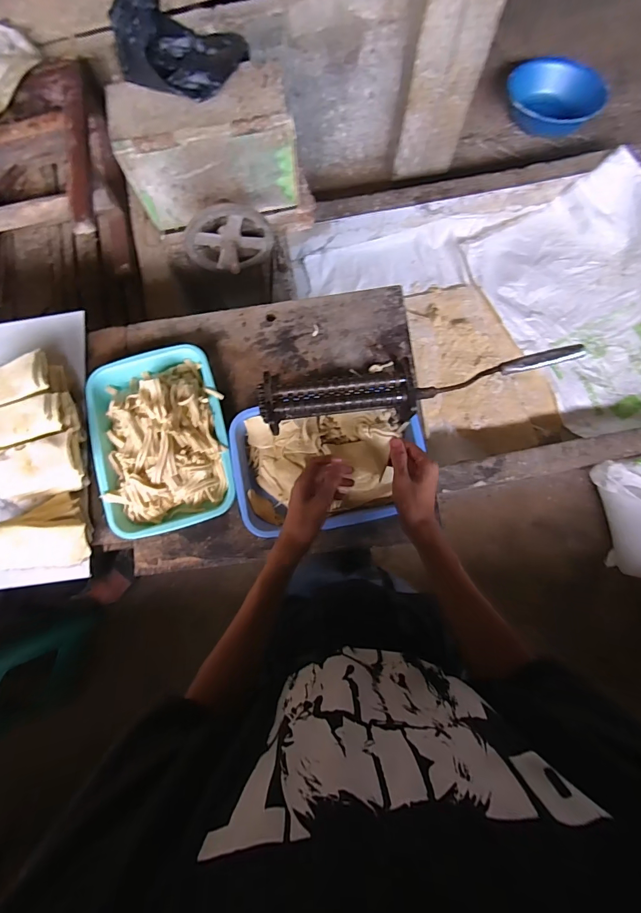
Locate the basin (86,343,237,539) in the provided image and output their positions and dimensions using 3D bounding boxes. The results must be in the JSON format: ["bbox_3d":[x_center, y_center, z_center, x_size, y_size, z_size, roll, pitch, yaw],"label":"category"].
[{"bbox_3d":[-0.278,-0.034,0.694,0.228,0.081,0.316,-17,80,-1],"label":"basin"}]

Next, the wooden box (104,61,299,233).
[{"bbox_3d":[-0.236,-0.661,0.882,0.352,0.222,0.133,-9,80,0],"label":"wooden box"}]

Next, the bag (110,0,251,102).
[{"bbox_3d":[-0.269,-0.777,0.747,0.219,0.092,0.187,21,81,5],"label":"bag"}]

